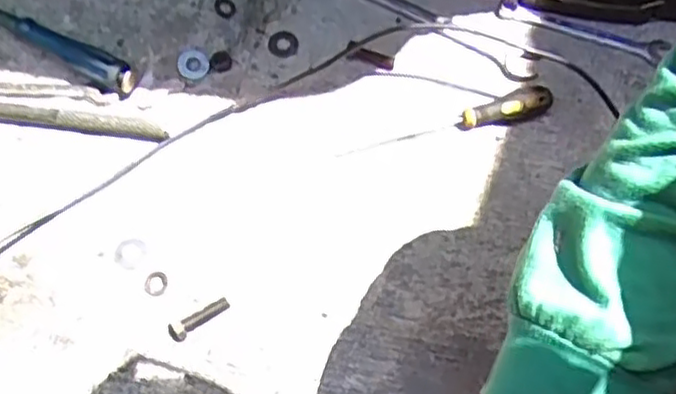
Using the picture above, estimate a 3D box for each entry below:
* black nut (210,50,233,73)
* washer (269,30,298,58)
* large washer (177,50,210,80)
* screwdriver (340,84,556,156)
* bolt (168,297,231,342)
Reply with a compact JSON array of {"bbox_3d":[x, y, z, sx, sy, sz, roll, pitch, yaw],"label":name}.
[{"bbox_3d":[-0.102,-0.119,0.604,0.019,0.004,0.021,10,67,3],"label":"black nut"},{"bbox_3d":[-0.049,-0.138,0.618,0.026,0.004,0.029,-4,67,-3],"label":"washer"},{"bbox_3d":[-0.128,-0.117,0.610,0.028,0.004,0.027,1,75,-5],"label":"large washer"},{"bbox_3d":[0.092,-0.059,0.577,0.178,0.022,0.027,-17,68,-8],"label":"screwdriver"},{"bbox_3d":[-0.104,0.090,0.516,0.048,0.014,0.013,-32,71,-14],"label":"bolt"}]

